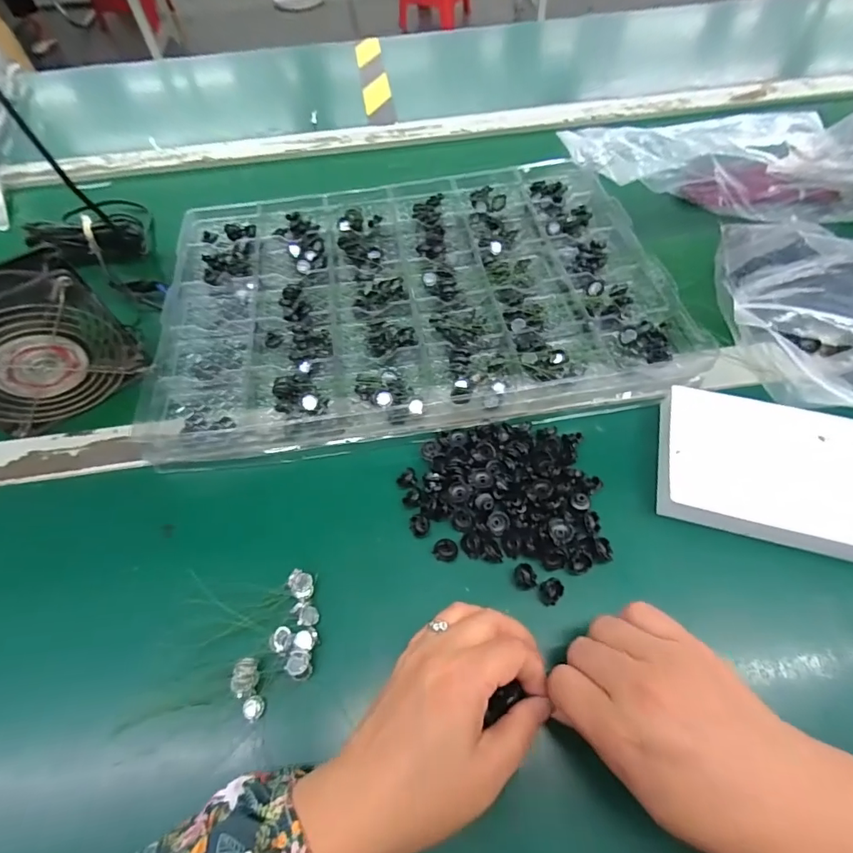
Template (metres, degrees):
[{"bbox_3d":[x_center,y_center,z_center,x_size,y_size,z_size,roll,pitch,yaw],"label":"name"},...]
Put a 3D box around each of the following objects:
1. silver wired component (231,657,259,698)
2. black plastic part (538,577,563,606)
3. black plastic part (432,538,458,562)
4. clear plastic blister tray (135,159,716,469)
[{"bbox_3d":[-0.108,0.148,0.278,0.012,0.010,0.020,-11,59,-5],"label":"silver wired component"},{"bbox_3d":[0.081,0.105,0.301,0.013,0.011,0.017,39,67,22],"label":"black plastic part"},{"bbox_3d":[0.013,0.083,0.318,0.016,0.008,0.013,1,59,2],"label":"black plastic part"},{"bbox_3d":[-0.015,-0.133,0.444,0.447,0.034,0.319,-7,59,-3],"label":"clear plastic blister tray"}]

